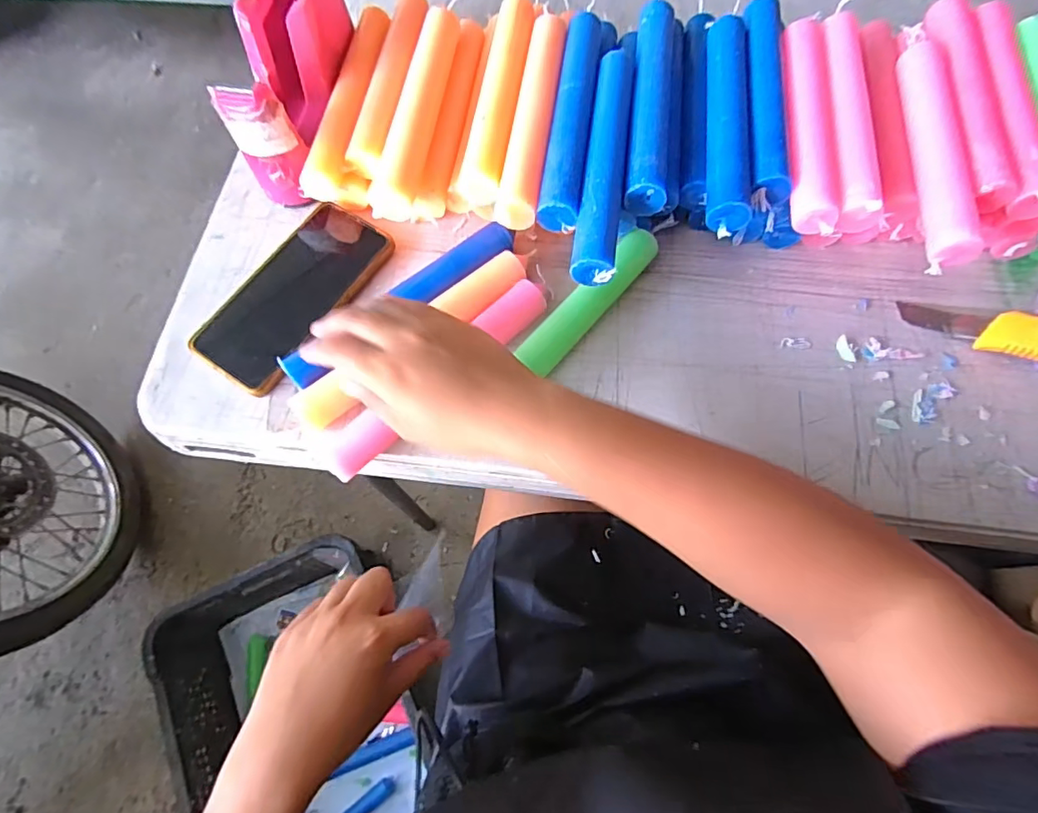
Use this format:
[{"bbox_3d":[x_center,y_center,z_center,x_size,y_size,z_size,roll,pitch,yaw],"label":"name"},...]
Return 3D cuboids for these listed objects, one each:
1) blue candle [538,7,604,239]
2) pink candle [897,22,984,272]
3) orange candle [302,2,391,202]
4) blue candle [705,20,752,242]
[{"bbox_3d":[0.041,-0.222,0.395,0.028,0.021,0.200,7,70,4],"label":"blue candle"},{"bbox_3d":[0.297,-0.192,0.376,0.025,0.022,0.207,7,70,4],"label":"pink candle"},{"bbox_3d":[-0.140,-0.258,0.442,0.030,0.024,0.191,8,70,4],"label":"orange candle"},{"bbox_3d":[0.155,-0.220,0.392,0.028,0.024,0.203,7,70,4],"label":"blue candle"}]

